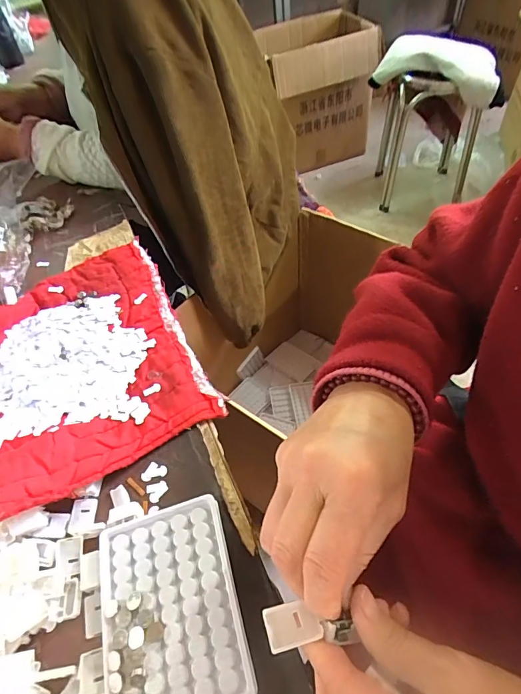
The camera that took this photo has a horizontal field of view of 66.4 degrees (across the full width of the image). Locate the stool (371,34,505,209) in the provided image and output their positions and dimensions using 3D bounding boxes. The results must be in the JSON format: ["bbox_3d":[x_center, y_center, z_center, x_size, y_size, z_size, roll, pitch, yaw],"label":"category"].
[{"bbox_3d":[0.614,-0.834,1.511,0.407,0.524,0.312,7,54,12],"label":"stool"}]

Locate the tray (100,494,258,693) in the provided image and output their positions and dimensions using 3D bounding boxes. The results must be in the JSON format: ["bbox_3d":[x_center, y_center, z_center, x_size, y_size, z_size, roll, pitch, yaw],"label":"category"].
[{"bbox_3d":[-0.064,0.185,0.286,0.095,0.020,0.128,-16,53,-5],"label":"tray"}]

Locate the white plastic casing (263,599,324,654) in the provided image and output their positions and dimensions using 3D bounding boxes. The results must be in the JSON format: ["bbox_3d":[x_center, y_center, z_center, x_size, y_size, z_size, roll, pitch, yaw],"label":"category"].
[{"bbox_3d":[0.016,0.141,0.202,0.027,0.007,0.019,-11,52,-6],"label":"white plastic casing"}]

